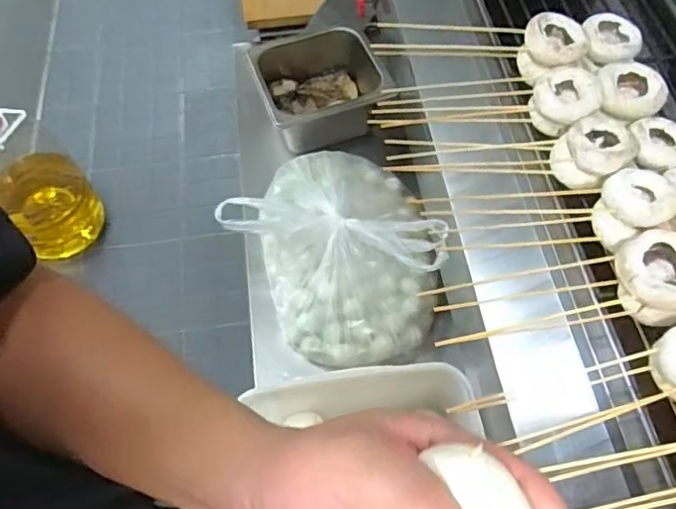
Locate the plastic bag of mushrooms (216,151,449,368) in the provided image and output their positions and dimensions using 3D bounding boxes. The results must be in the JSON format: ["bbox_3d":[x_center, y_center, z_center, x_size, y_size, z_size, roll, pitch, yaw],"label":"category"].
[{"bbox_3d":[-0.003,-0.016,0.666,0.221,0.106,0.265,-22,63,-9],"label":"plastic bag of mushrooms"}]

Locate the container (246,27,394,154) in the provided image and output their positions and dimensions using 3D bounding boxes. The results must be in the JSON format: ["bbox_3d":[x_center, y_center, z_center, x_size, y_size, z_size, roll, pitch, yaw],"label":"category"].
[{"bbox_3d":[-0.026,-0.234,0.807,0.172,0.090,0.166,-11,61,-3],"label":"container"}]

